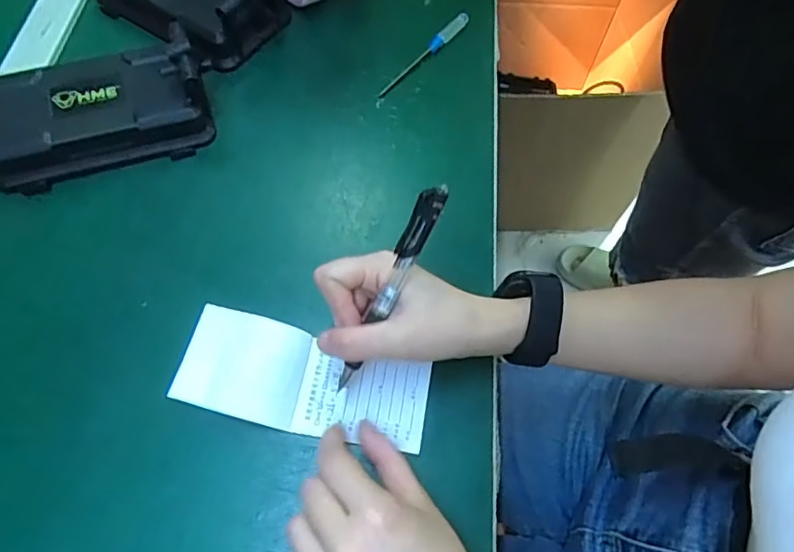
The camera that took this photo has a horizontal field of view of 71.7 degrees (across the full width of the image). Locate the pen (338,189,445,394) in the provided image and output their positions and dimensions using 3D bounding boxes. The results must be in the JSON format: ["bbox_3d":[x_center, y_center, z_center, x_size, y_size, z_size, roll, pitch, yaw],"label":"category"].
[{"bbox_3d":[-0.004,0.007,0.331,0.015,0.009,0.133,28,99,10],"label":"pen"}]

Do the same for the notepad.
[{"bbox_3d":[-0.062,0.071,0.371,0.165,0.015,0.066,14,64,2],"label":"notepad"}]

